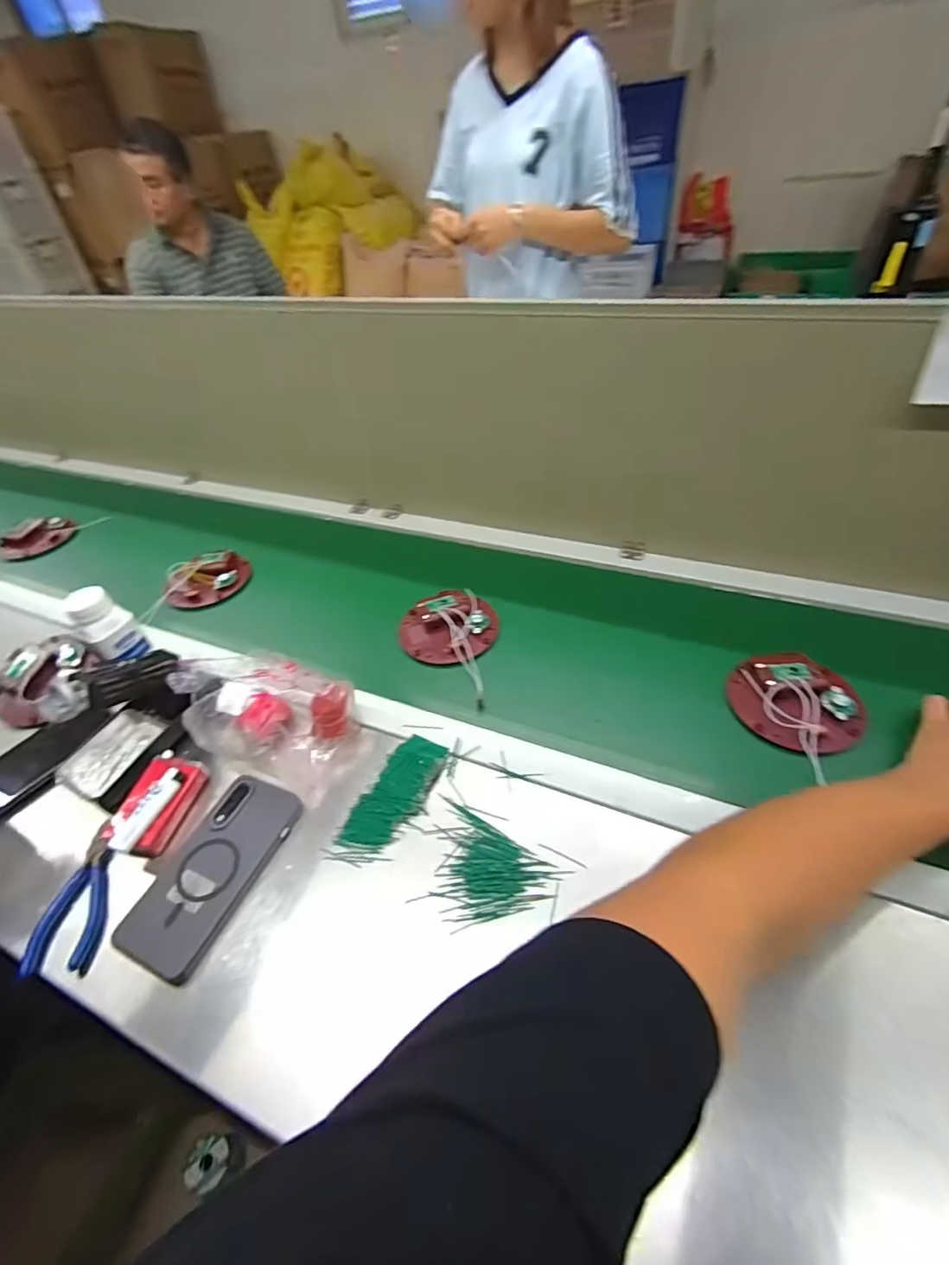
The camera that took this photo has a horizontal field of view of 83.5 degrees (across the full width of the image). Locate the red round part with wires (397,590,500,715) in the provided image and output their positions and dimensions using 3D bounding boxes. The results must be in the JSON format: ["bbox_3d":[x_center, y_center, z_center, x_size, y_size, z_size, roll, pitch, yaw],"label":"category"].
[{"bbox_3d":[-0.037,0.007,0.637,0.122,0.029,0.164,4,46,12],"label":"red round part with wires"}]

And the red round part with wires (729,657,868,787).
[{"bbox_3d":[0.323,0.064,0.531,0.122,0.028,0.123,-4,45,4],"label":"red round part with wires"}]

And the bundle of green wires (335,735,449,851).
[{"bbox_3d":[-0.075,0.152,0.508,0.051,0.012,0.121,20,51,25],"label":"bundle of green wires"}]

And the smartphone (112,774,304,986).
[{"bbox_3d":[-0.230,0.209,0.474,0.079,0.017,0.167,13,48,20],"label":"smartphone"}]

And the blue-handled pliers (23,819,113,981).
[{"bbox_3d":[-0.343,0.232,0.468,0.051,0.018,0.117,-7,44,1],"label":"blue-handled pliers"}]

